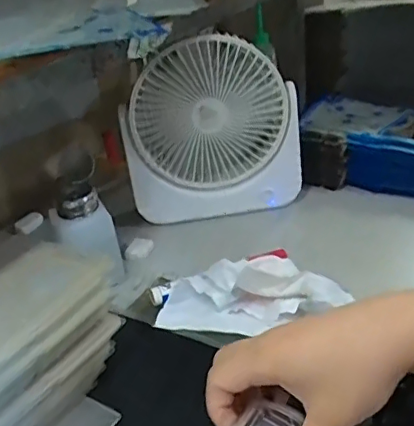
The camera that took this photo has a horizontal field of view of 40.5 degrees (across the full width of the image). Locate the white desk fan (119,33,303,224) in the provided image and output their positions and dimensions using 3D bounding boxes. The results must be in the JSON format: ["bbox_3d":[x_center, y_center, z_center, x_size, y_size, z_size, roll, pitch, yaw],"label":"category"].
[{"bbox_3d":[0.006,-0.079,0.601,0.182,0.195,0.053,-13,29,-11],"label":"white desk fan"}]

